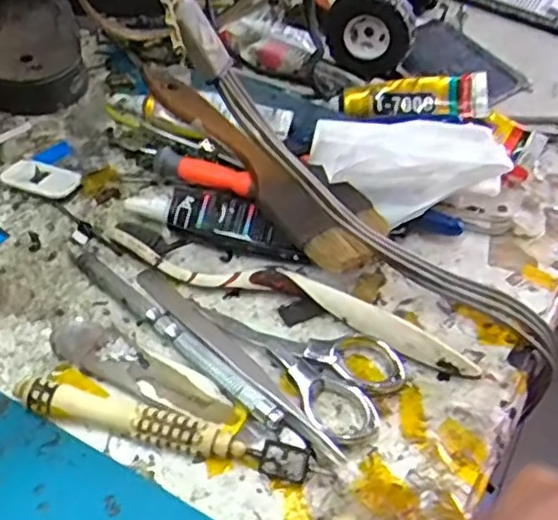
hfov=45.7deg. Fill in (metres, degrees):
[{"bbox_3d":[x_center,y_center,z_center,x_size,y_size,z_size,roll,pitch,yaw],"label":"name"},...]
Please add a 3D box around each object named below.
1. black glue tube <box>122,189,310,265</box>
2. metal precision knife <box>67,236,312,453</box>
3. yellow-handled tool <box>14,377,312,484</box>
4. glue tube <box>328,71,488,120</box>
[{"bbox_3d":[-0.030,-0.020,0.329,0.092,0.017,0.026,19,51,11],"label":"black glue tube"},{"bbox_3d":[-0.047,0.031,0.288,0.014,0.008,0.154,-35,61,-29],"label":"metal precision knife"},{"bbox_3d":[-0.045,0.066,0.257,0.115,0.013,0.013,12,50,6],"label":"yellow-handled tool"},{"bbox_3d":[0.076,-0.091,0.383,0.086,0.030,0.023,8,50,2],"label":"glue tube"}]

